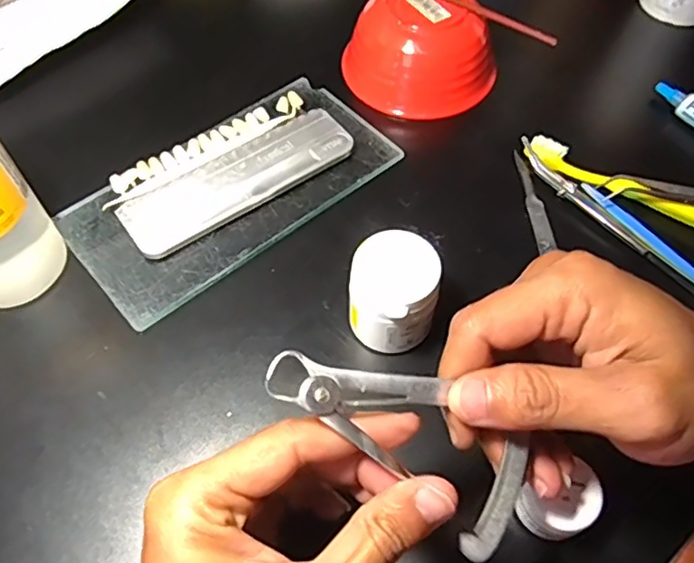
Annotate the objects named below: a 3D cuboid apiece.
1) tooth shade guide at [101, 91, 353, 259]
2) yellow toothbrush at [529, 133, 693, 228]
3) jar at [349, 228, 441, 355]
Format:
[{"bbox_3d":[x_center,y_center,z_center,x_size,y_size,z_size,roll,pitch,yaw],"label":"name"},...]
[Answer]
[{"bbox_3d":[-0.073,-0.071,0.382,0.147,0.010,0.066,-31,64,-18],"label":"tooth shade guide"},{"bbox_3d":[0.184,-0.052,0.373,0.152,0.013,0.015,31,63,16],"label":"yellow toothbrush"},{"bbox_3d":[0.022,0.009,0.313,0.041,0.056,0.045,0,59,-1],"label":"jar"}]

